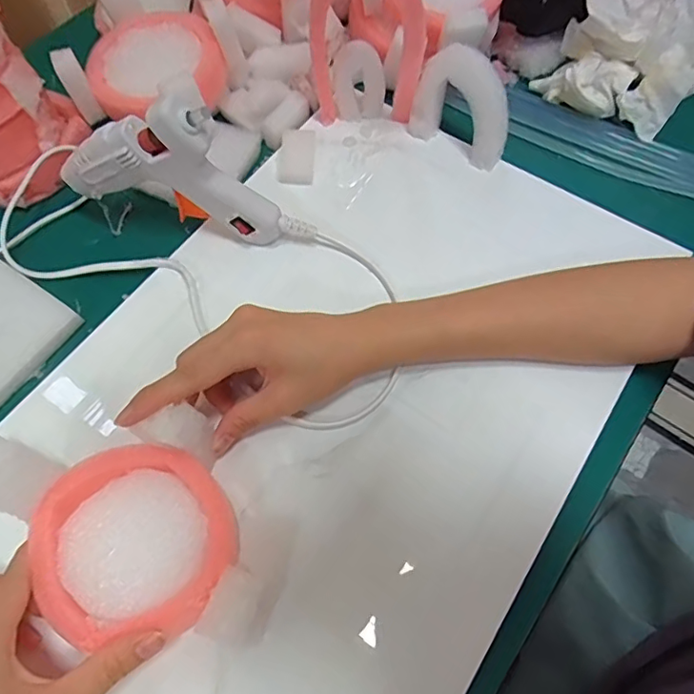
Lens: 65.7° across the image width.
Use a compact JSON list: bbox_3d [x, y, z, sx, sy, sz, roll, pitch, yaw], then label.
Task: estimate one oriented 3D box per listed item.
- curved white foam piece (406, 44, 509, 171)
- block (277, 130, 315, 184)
[{"bbox_3d":[0.089,-0.178,0.395,0.074,0.069,0.020,30,49,10],"label":"curved white foam piece"},{"bbox_3d":[-0.038,-0.144,0.406,0.026,0.013,0.042,2,65,-1],"label":"block"}]

